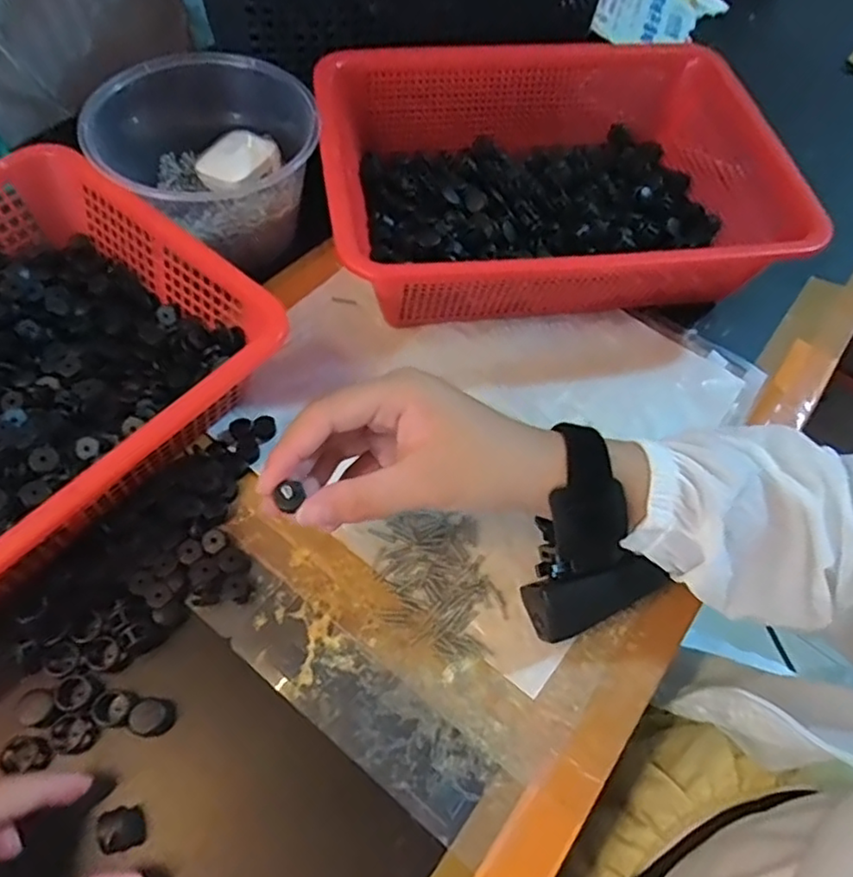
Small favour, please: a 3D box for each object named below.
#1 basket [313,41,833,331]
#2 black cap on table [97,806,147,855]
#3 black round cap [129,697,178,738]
[{"bbox_3d":[0.084,-0.182,0.467,0.306,0.084,0.231,-6,61,-8],"label":"basket"},{"bbox_3d":[-0.136,0.173,0.286,0.014,0.018,0.016,-19,63,-15],"label":"black cap on table"},{"bbox_3d":[-0.132,0.134,0.311,0.020,0.008,0.016,-6,61,-8],"label":"black round cap"}]

